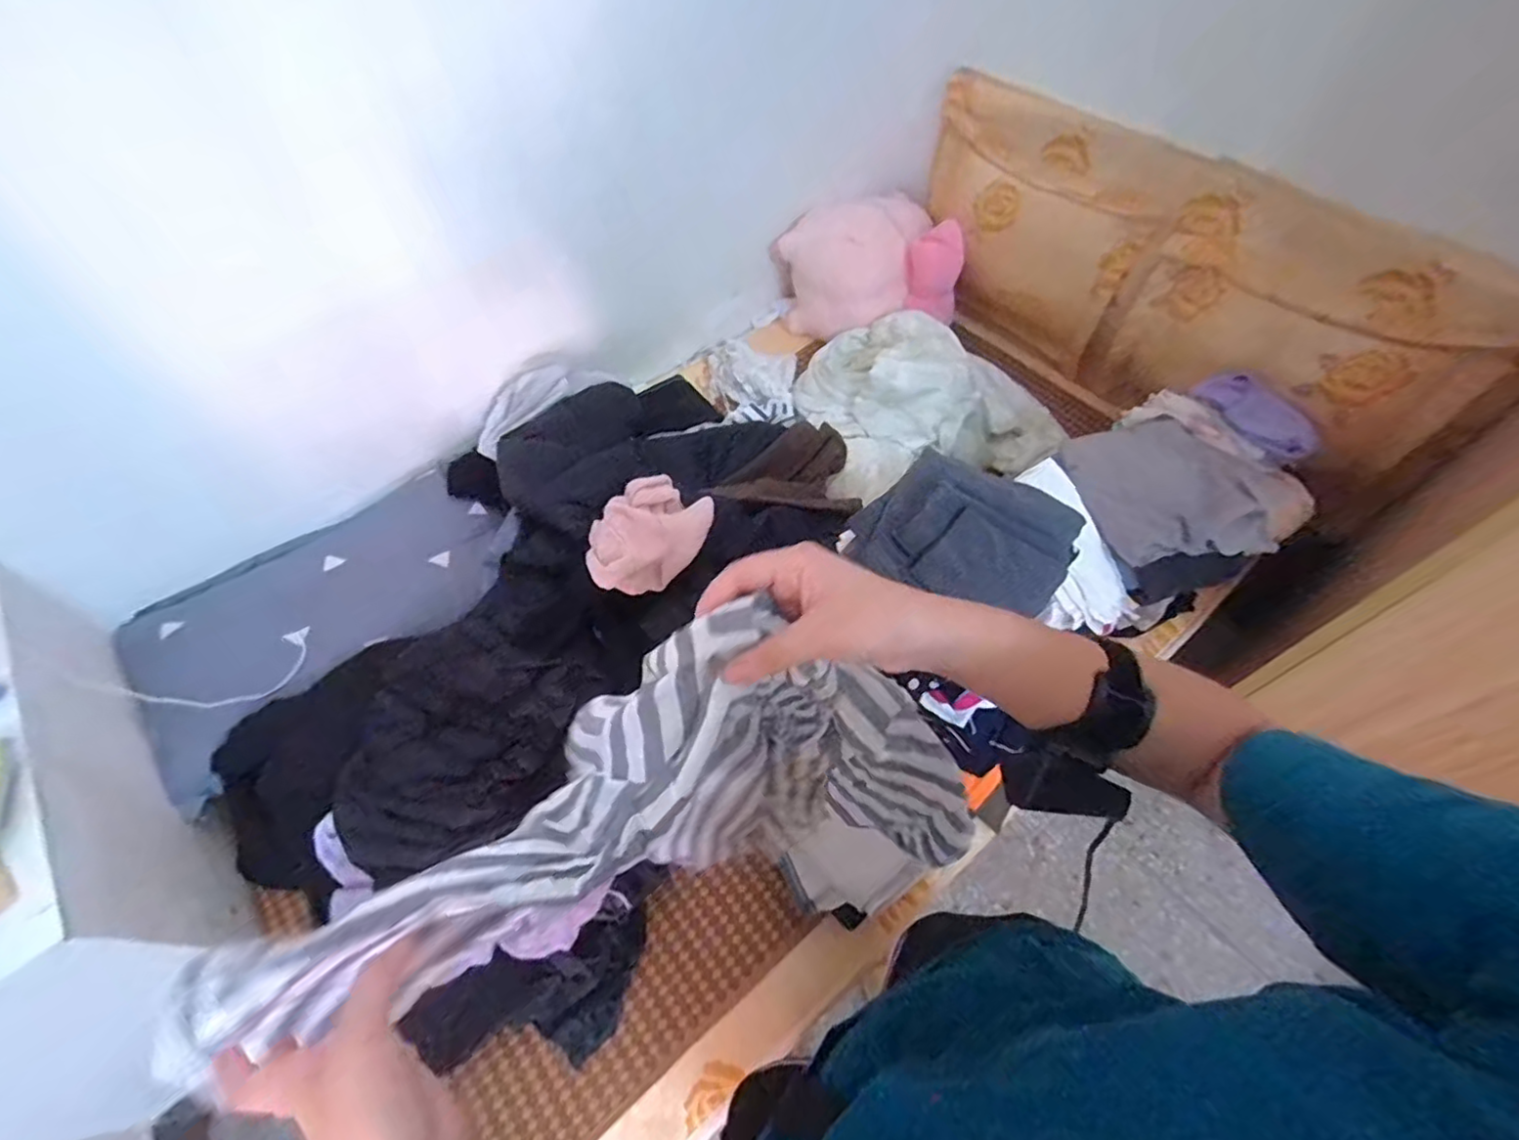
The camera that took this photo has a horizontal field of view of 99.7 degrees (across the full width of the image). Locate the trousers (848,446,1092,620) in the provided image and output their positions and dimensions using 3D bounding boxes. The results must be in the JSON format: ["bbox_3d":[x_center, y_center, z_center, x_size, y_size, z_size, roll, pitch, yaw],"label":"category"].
[{"bbox_3d":[0.255,-0.045,0.796,0.245,0.050,0.195,25,60,17],"label":"trousers"}]

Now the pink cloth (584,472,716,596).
[{"bbox_3d":[-0.178,-0.048,1.009,0.159,0.099,0.203,39,65,24],"label":"pink cloth"}]

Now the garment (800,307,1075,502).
[{"bbox_3d":[0.359,-0.355,1.334,0.507,0.157,0.456,-7,56,-3],"label":"garment"}]

